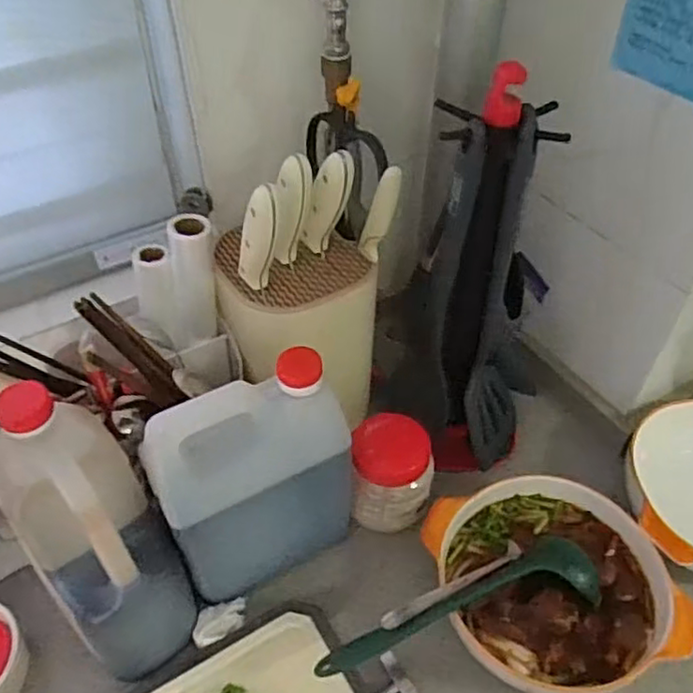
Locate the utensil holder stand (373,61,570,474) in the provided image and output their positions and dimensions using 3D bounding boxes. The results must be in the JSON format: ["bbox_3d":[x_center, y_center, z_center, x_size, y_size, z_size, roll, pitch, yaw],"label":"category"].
[{"bbox_3d":[0.114,-0.051,0.598,0.142,0.356,0.147,18,49,16],"label":"utensil holder stand"}]

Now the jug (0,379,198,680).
[{"bbox_3d":[-0.191,0.147,0.507,0.094,0.225,0.124,-33,55,-27],"label":"jug"}]

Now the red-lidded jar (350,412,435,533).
[{"bbox_3d":[0.043,0.123,0.632,0.073,0.092,0.077,0,47,0],"label":"red-lidded jar"}]

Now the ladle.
[{"bbox_3d":[0.096,0.229,0.561,0.254,0.053,0.063,-16,49,-15],"label":"ladle"}]

